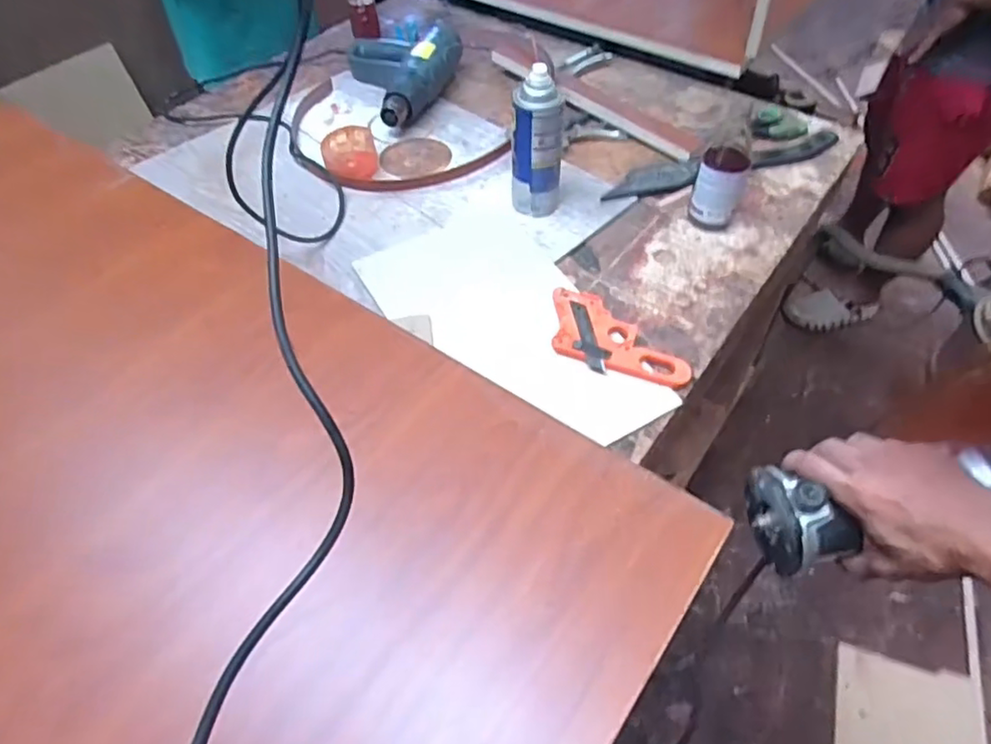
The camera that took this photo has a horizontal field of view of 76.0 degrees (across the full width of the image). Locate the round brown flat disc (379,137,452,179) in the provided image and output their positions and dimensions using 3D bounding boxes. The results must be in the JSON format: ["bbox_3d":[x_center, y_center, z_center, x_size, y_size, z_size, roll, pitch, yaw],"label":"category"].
[{"bbox_3d":[-0.124,-0.332,0.980,0.105,0.008,0.108,-1,52,1],"label":"round brown flat disc"}]

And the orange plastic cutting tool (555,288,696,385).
[{"bbox_3d":[0.140,-0.043,0.719,0.163,0.014,0.107,12,53,11],"label":"orange plastic cutting tool"}]

